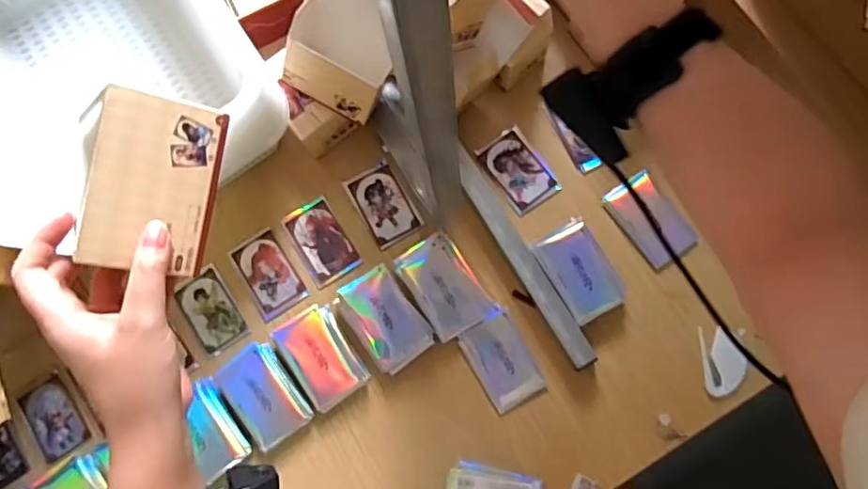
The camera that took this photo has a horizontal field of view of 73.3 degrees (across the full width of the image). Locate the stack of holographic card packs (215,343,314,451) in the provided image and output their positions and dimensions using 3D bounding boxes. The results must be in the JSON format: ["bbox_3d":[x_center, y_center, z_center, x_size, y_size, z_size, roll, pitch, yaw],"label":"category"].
[{"bbox_3d":[-0.183,0.162,0.630,0.068,0.019,0.100,-36,81,-3],"label":"stack of holographic card packs"}]

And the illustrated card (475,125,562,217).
[{"bbox_3d":[0.096,-0.086,0.671,0.060,0.006,0.093,-34,80,-3],"label":"illustrated card"}]

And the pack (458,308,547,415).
[{"bbox_3d":[0.075,0.127,0.631,0.062,0.004,0.093,-29,80,-2],"label":"pack"}]

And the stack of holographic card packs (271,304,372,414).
[{"bbox_3d":[-0.122,0.121,0.633,0.072,0.025,0.100,-33,80,-3],"label":"stack of holographic card packs"}]

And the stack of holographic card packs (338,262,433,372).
[{"bbox_3d":[-0.053,0.081,0.631,0.067,0.032,0.103,-36,81,-3],"label":"stack of holographic card packs"}]

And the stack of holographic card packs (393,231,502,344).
[{"bbox_3d":[0.013,0.045,0.640,0.071,0.017,0.107,-30,80,-2],"label":"stack of holographic card packs"}]

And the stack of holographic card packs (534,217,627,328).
[{"bbox_3d":[0.158,0.029,0.627,0.064,0.024,0.102,-30,80,-2],"label":"stack of holographic card packs"}]

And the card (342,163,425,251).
[{"bbox_3d":[-0.058,-0.046,0.670,0.057,0.004,0.091,-30,80,-2],"label":"card"}]

